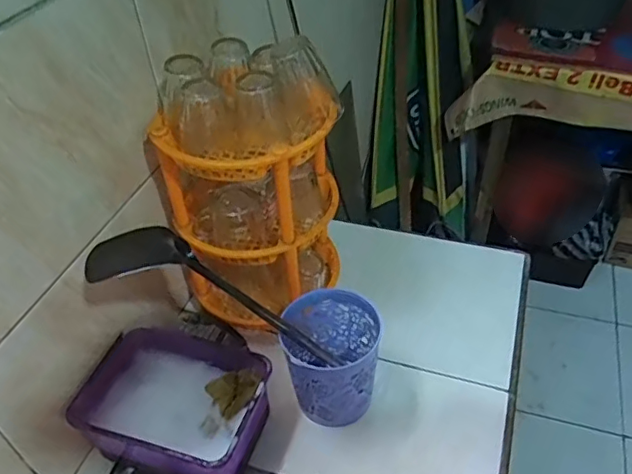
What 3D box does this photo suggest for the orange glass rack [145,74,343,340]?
[{"bbox_3d":[-0.078,-0.043,0.758,0.209,0.356,0.143,-5,42,-1],"label":"orange glass rack"}]

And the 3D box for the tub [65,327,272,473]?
[{"bbox_3d":[-0.173,0.211,0.716,0.222,0.089,0.165,10,44,15],"label":"tub"}]

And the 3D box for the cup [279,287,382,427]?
[{"bbox_3d":[0.016,0.155,0.737,0.116,0.125,0.114,-2,42,2],"label":"cup"}]

